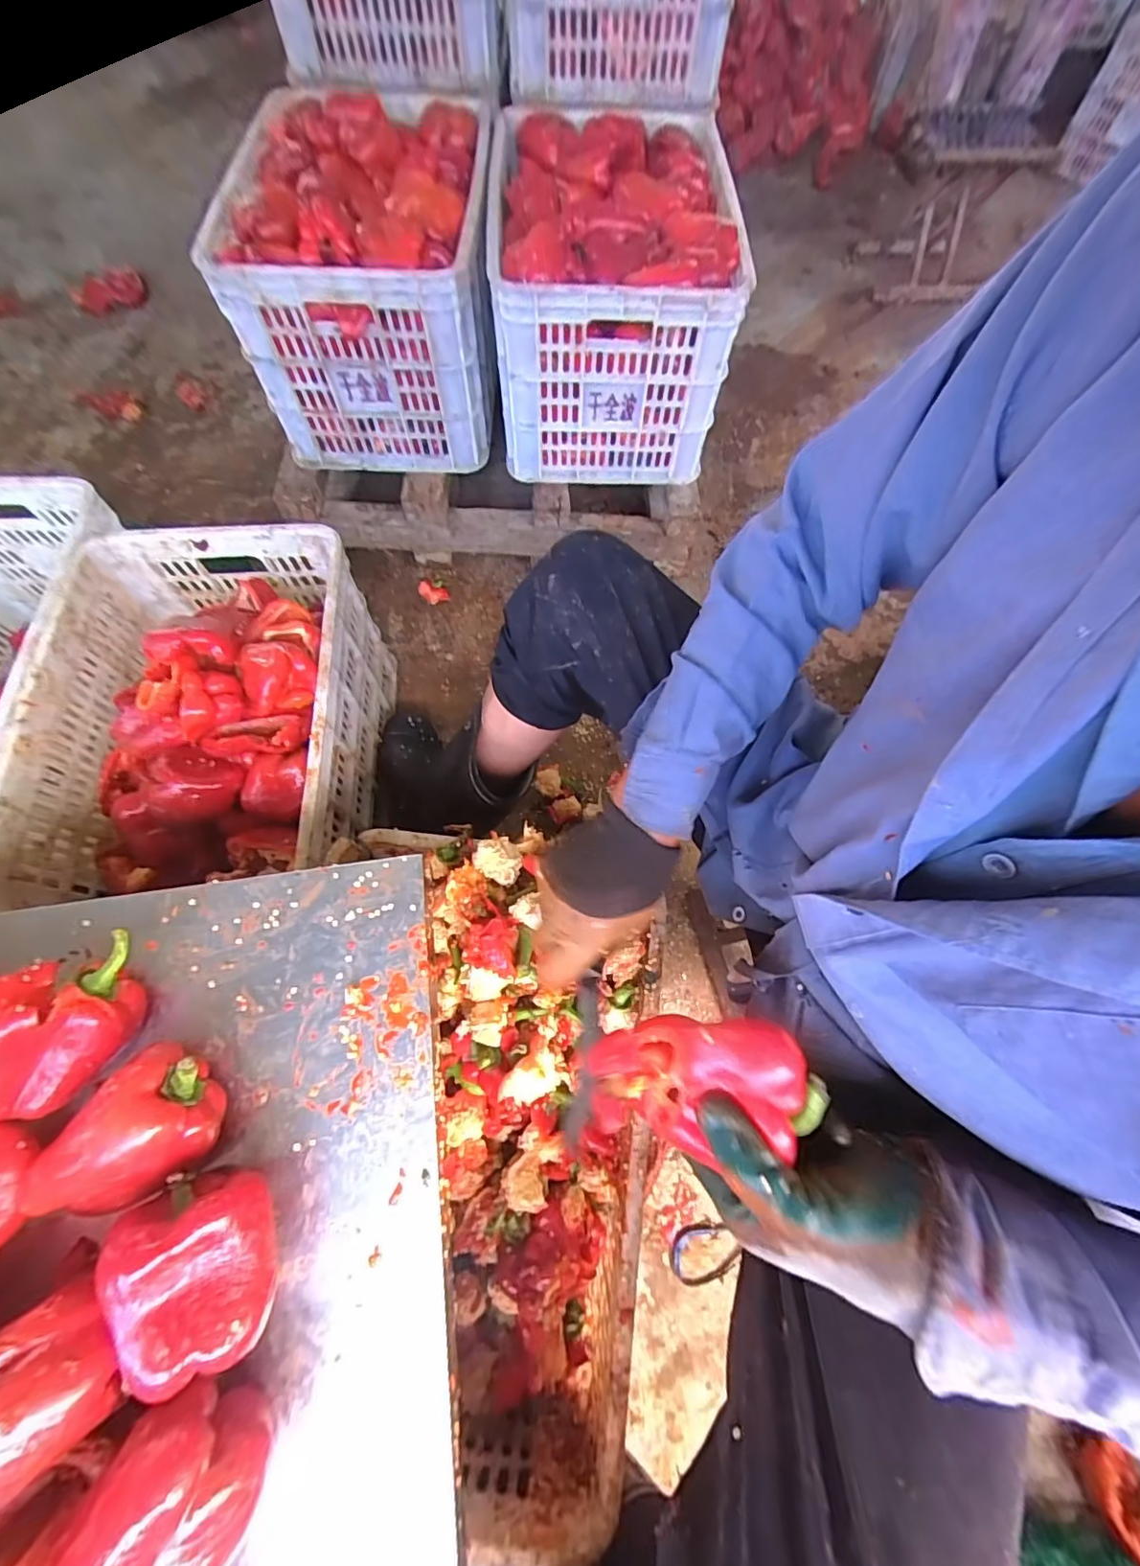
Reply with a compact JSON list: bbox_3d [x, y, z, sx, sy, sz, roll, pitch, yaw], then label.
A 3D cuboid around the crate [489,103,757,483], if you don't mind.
[{"bbox_3d":[0.061,-0.840,0.925,0.355,0.284,0.542,-1,68,-2],"label":"crate"}]

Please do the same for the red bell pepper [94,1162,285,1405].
[{"bbox_3d":[-0.225,0.298,0.330,0.084,0.077,0.097,-12,69,-6],"label":"red bell pepper"}]

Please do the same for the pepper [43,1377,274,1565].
[{"bbox_3d":[-0.214,0.394,0.284,0.083,0.093,0.099,23,69,8],"label":"pepper"}]

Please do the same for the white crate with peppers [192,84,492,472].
[{"bbox_3d":[-0.313,-0.869,0.922,0.362,0.297,0.569,2,68,0],"label":"white crate with peppers"}]

